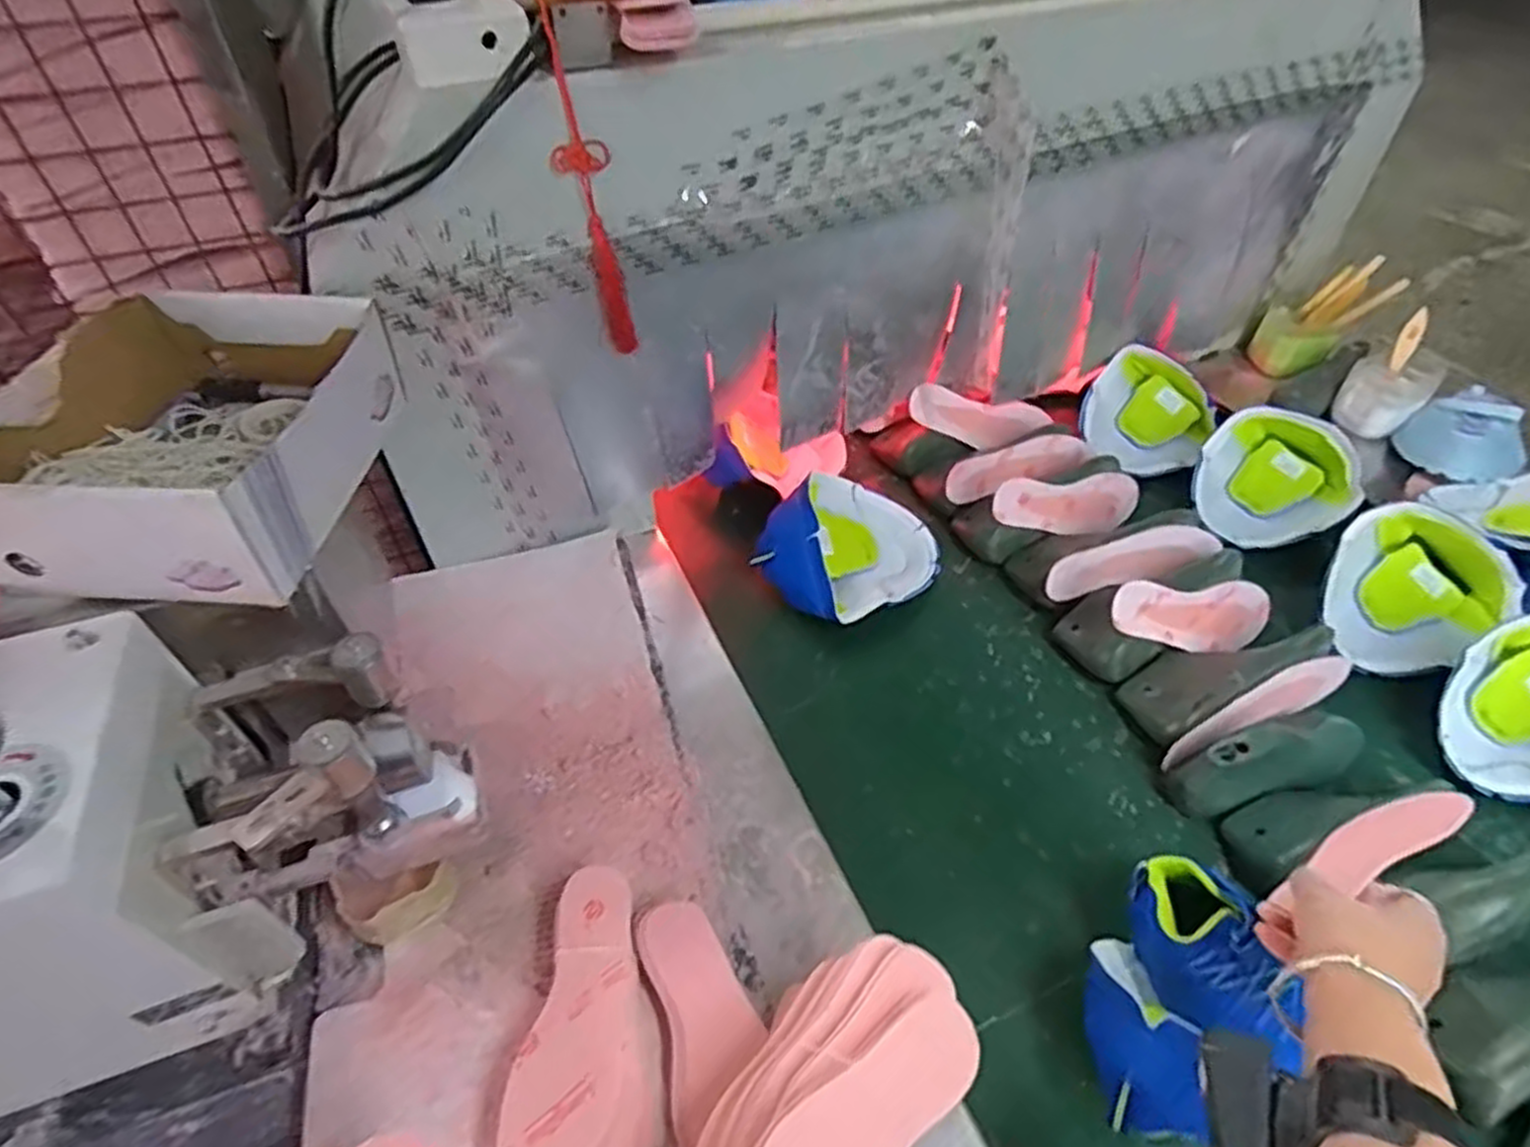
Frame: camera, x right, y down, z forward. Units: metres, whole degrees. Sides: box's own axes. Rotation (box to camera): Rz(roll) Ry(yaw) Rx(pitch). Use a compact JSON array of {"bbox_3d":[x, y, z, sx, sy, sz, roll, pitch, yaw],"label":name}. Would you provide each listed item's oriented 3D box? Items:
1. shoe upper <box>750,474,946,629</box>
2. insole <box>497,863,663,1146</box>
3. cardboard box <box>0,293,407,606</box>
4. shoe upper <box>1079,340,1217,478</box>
[{"bbox_3d":[0.093,-0.037,0.863,0.197,0.078,0.166,-32,57,-21],"label":"shoe upper"},{"bbox_3d":[-0.114,0.305,0.519,0.092,0.026,0.213,5,46,-8],"label":"insole"},{"bbox_3d":[-0.370,-0.101,0.523,0.191,0.089,0.242,0,52,3],"label":"cardboard box"},{"bbox_3d":[0.499,-0.203,1.033,0.158,0.085,0.152,26,57,21],"label":"shoe upper"}]

